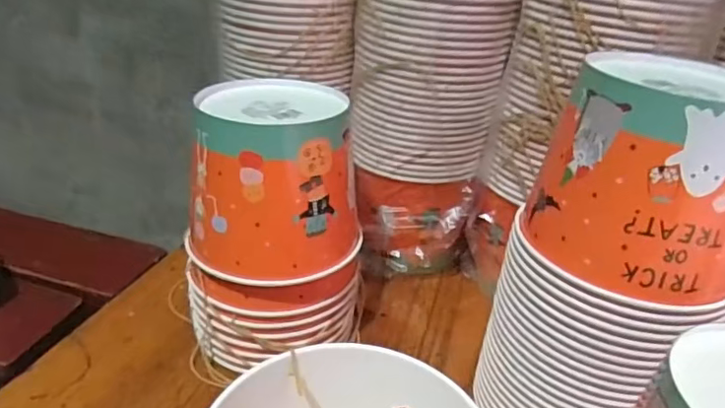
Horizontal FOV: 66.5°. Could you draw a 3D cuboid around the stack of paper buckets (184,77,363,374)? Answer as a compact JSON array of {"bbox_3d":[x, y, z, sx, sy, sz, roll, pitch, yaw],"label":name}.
[{"bbox_3d":[-0.076,0.018,0.507,0.153,0.223,0.127,5,29,-3],"label":"stack of paper buckets"}]

